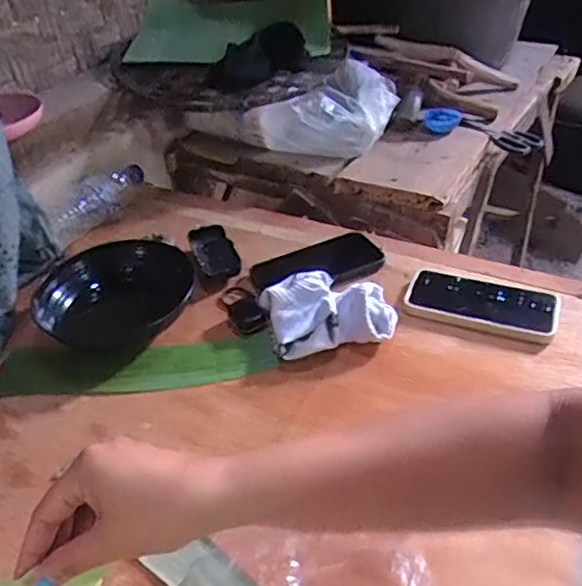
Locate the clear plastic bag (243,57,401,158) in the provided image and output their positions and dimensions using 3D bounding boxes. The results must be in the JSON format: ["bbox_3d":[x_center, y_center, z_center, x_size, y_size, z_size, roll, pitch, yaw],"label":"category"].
[{"bbox_3d":[0.061,-0.291,0.961,0.241,0.097,0.121,-22,42,-22],"label":"clear plastic bag"}]

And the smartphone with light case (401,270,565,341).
[{"bbox_3d":[0.224,0.010,0.696,0.166,0.016,0.088,13,41,19],"label":"smartphone with light case"}]

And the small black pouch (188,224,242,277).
[{"bbox_3d":[-0.101,-0.057,0.790,0.053,0.028,0.089,-15,40,-15],"label":"small black pouch"}]

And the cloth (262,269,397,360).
[{"bbox_3d":[0.043,0.019,0.675,0.143,0.048,0.110,-9,39,-8],"label":"cloth"}]

